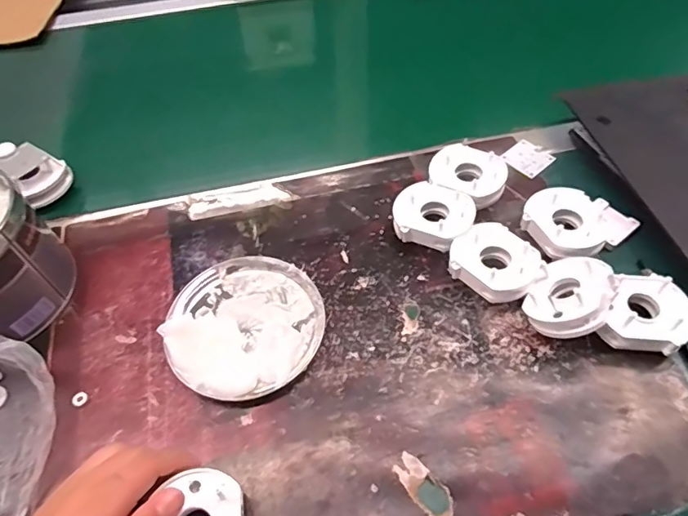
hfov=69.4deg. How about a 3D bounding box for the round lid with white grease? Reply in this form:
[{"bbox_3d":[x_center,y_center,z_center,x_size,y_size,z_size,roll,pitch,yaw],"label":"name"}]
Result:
[{"bbox_3d":[-0.083,0.049,0.412,0.124,0.027,0.129,-2,53,3],"label":"round lid with white grease"}]

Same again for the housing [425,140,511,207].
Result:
[{"bbox_3d":[0.119,-0.074,0.484,0.072,0.038,0.062,36,64,27],"label":"housing"}]

